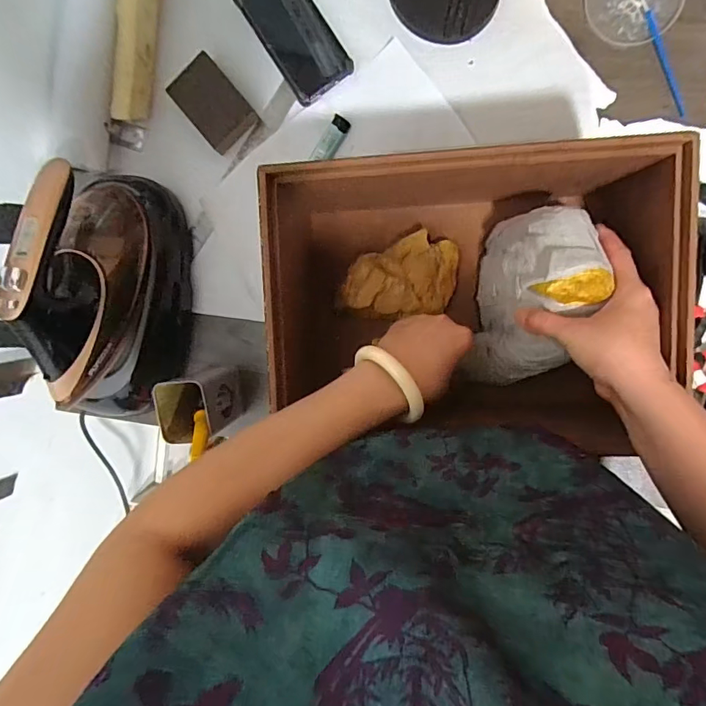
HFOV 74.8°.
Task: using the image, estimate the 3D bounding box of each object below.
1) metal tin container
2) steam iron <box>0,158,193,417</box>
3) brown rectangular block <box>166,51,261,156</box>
[{"bbox_3d":[-0.188,0.062,0.584,0.072,0.124,0.077,-12,95,7],"label":"metal tin container"},{"bbox_3d":[-0.283,-0.059,0.531,0.111,0.188,0.305,5,96,6],"label":"steam iron"},{"bbox_3d":[-0.177,-0.316,0.588,0.070,0.021,0.099,-39,91,9],"label":"brown rectangular block"}]

